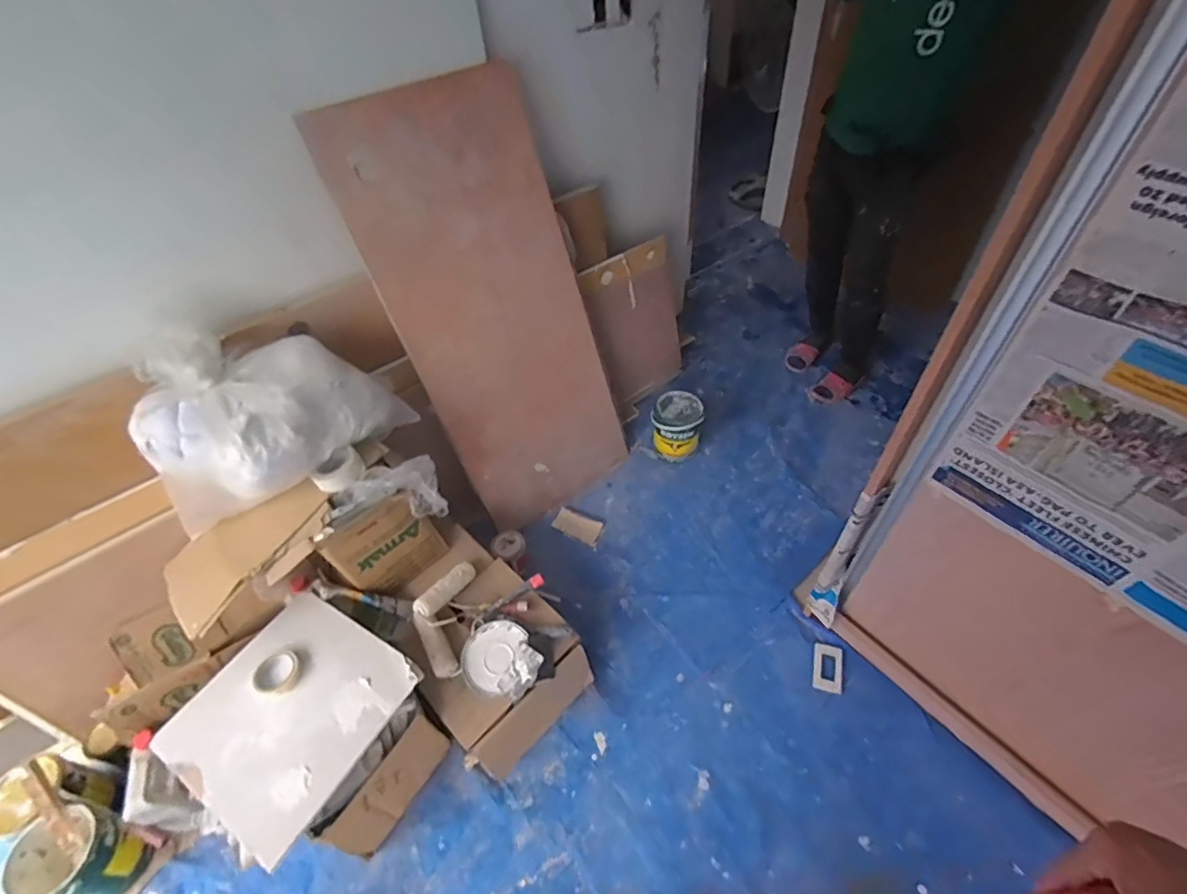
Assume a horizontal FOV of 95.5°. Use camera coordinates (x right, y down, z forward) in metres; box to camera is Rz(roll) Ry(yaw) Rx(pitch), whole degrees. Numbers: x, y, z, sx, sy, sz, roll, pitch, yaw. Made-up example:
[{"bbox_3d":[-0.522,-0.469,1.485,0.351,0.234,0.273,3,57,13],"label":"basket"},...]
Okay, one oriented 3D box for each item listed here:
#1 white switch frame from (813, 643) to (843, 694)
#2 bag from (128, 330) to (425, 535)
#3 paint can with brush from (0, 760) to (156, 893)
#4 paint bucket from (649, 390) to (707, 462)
[{"bbox_3d":[0.632,0.598,1.458,0.070,0.009,0.122,6,58,19],"label":"white switch frame"},{"bbox_3d":[-0.764,-0.069,1.249,0.320,0.351,0.525,27,56,26],"label":"bag"},{"bbox_3d":[-1.133,0.879,1.171,0.211,0.289,0.194,23,54,23],"label":"paint can with brush"},{"bbox_3d":[0.295,-0.073,1.926,0.173,0.197,0.175,-3,49,3],"label":"paint bucket"}]

